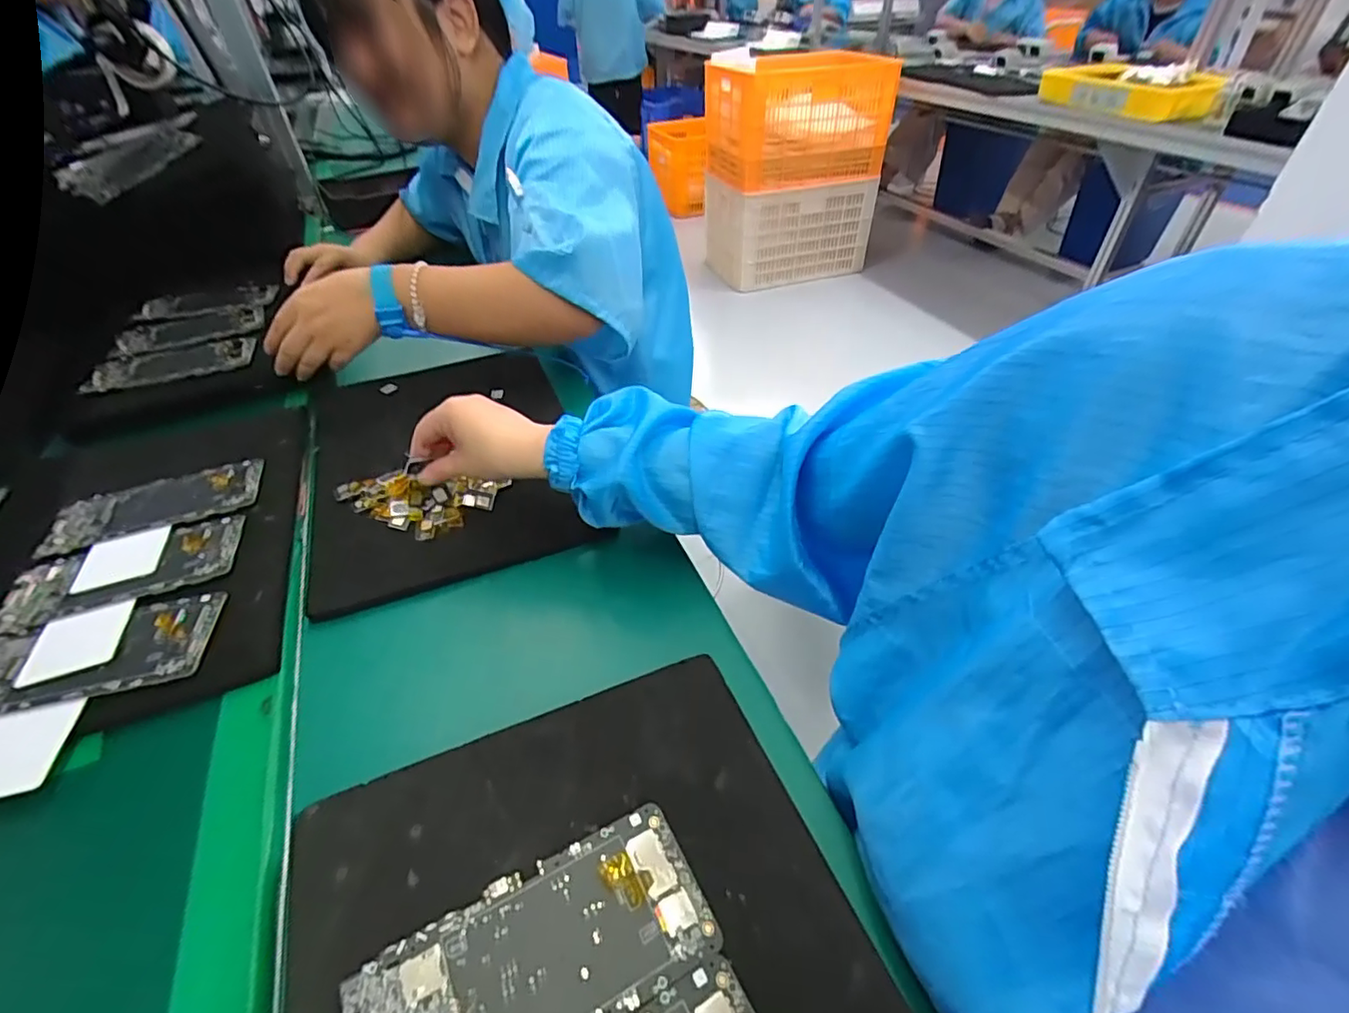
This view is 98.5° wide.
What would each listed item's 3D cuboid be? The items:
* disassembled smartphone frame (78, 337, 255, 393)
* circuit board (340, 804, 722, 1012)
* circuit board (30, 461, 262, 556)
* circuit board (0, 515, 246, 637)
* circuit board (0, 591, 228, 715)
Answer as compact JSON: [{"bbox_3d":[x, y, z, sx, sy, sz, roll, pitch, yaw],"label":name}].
[{"bbox_3d":[-0.561,-0.160,0.651,0.151,0.008,0.085,-16,46,-17],"label":"disassembled smartphone frame"},{"bbox_3d":[-0.061,0.203,0.264,0.152,0.006,0.071,-21,46,-19],"label":"circuit board"},{"bbox_3d":[-0.451,-0.004,0.507,0.154,0.004,0.073,-17,45,-14],"label":"circuit board"},{"bbox_3d":[-0.427,0.047,0.451,0.158,0.005,0.078,-18,45,-15],"label":"circuit board"},{"bbox_3d":[-0.402,0.100,0.396,0.155,0.004,0.074,-11,44,-9],"label":"circuit board"}]

